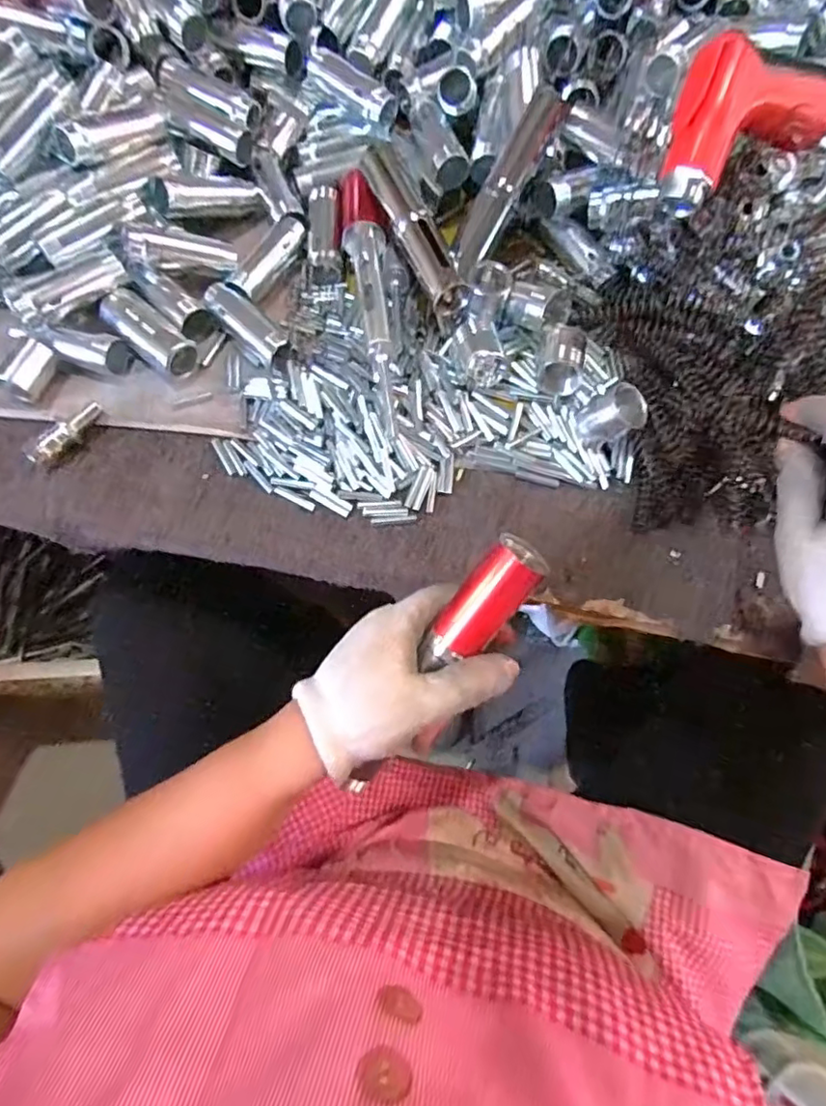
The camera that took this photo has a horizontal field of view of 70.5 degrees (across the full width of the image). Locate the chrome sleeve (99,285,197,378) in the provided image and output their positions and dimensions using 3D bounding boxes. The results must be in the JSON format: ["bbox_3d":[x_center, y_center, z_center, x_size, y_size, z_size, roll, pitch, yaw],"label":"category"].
[{"bbox_3d":[-0.173,-0.145,0.387,0.068,0.025,0.026,38,77,10],"label":"chrome sleeve"}]

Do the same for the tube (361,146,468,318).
[{"bbox_3d":[-0.002,-0.212,0.386,0.026,0.025,0.125,-26,75,-8],"label":"tube"}]

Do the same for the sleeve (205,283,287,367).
[{"bbox_3d":[-0.112,-0.152,0.394,0.023,0.020,0.069,-41,78,-11],"label":"sleeve"}]

